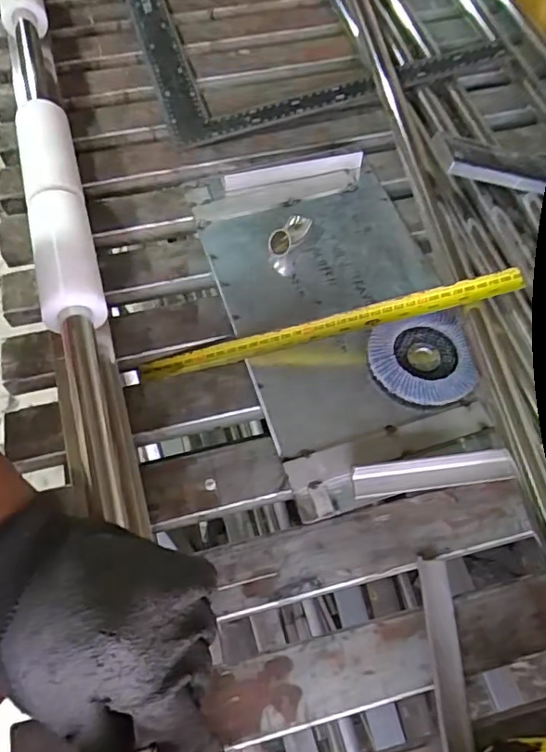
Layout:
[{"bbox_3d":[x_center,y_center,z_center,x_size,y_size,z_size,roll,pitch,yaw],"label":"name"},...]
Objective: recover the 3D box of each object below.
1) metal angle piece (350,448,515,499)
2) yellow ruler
[{"bbox_3d":[0.124,0.074,0.424,0.124,0.016,0.021,-7,62,-1],"label":"metal angle piece"},{"bbox_3d":[0.041,-0.040,0.477,0.330,0.010,0.018,-13,61,9],"label":"yellow ruler"}]

